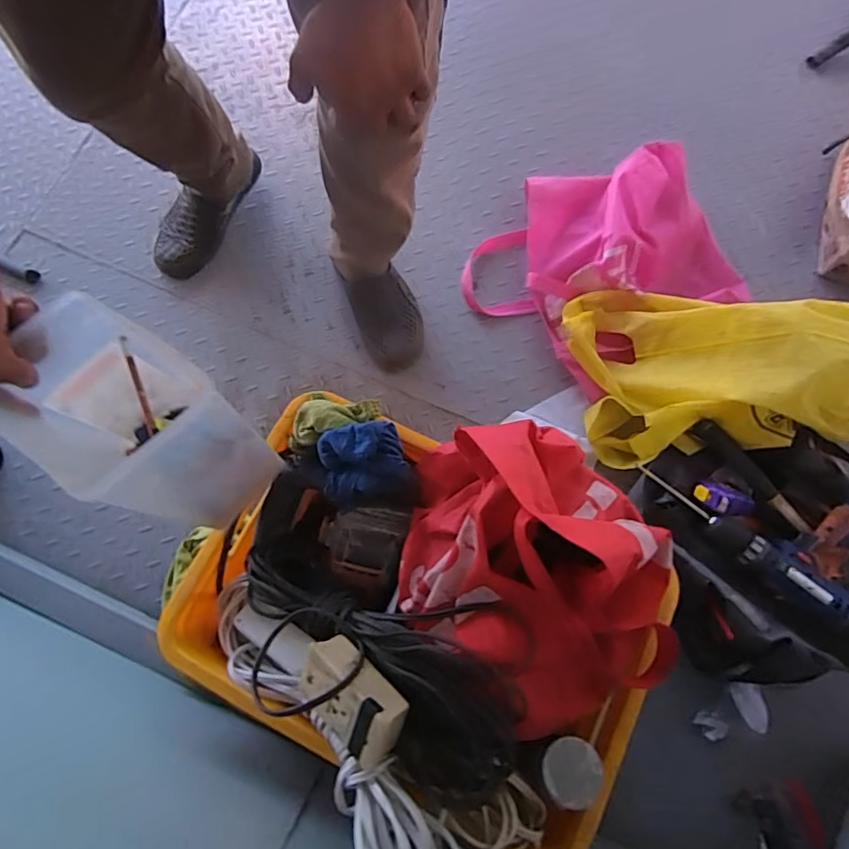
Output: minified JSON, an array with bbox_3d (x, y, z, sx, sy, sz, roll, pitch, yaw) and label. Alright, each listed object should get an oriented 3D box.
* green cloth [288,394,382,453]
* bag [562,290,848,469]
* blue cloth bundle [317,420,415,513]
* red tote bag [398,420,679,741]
[{"bbox_3d":[-0.117,-0.015,0.654,0.118,0.039,0.060,-22,76,-5],"label":"green cloth"},{"bbox_3d":[0.481,-0.109,0.836,0.458,0.206,0.303,-4,75,0],"label":"bag"},{"bbox_3d":[-0.069,0.049,0.638,0.109,0.061,0.092,-7,75,-1],"label":"blue cloth bundle"},{"bbox_3d":[0.116,0.144,0.549,0.281,0.146,0.284,5,76,2],"label":"red tote bag"}]

